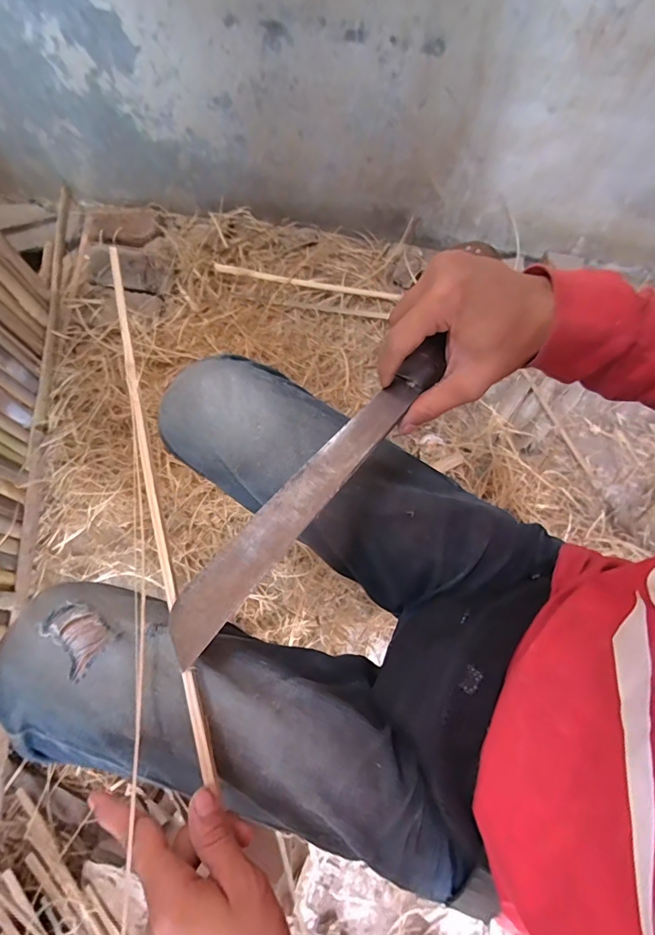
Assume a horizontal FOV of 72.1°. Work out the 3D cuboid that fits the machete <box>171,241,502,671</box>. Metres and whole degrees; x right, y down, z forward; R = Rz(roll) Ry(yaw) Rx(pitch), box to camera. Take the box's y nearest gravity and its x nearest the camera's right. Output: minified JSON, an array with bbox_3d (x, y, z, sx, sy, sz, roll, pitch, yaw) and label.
[{"bbox_3d":[0.013,-0.017,0.352,0.043,0.024,0.393,40,88,14],"label":"machete"}]

